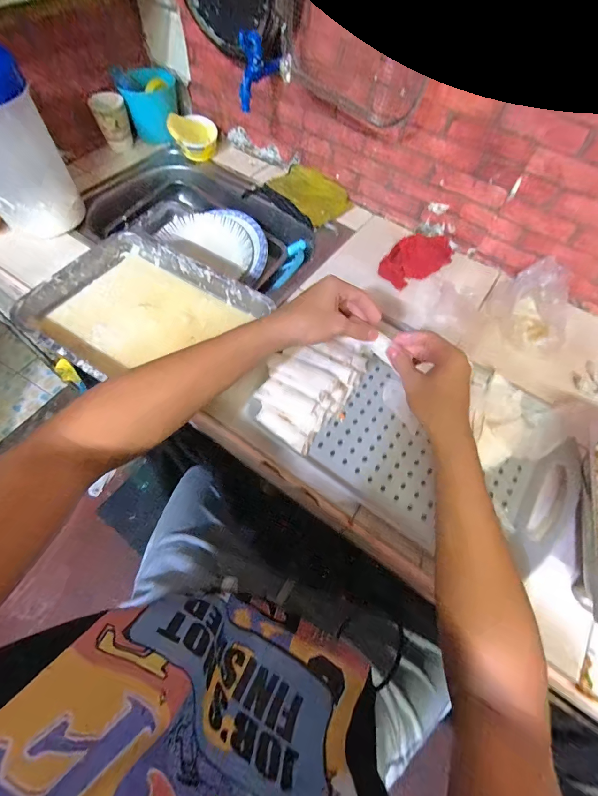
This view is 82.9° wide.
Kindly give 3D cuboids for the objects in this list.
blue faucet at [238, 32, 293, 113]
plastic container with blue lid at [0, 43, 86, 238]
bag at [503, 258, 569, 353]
[{"bbox_3d":[-0.068,-0.611,0.619,0.037,0.098,0.129,37,74,18],"label":"blue faucet"},{"bbox_3d":[-0.518,-0.438,0.596,0.160,0.239,0.138,-32,68,-18],"label":"plastic container with blue lid"},{"bbox_3d":[0.429,-0.163,0.593,0.100,0.061,0.172,23,63,9],"label":"bag"}]

